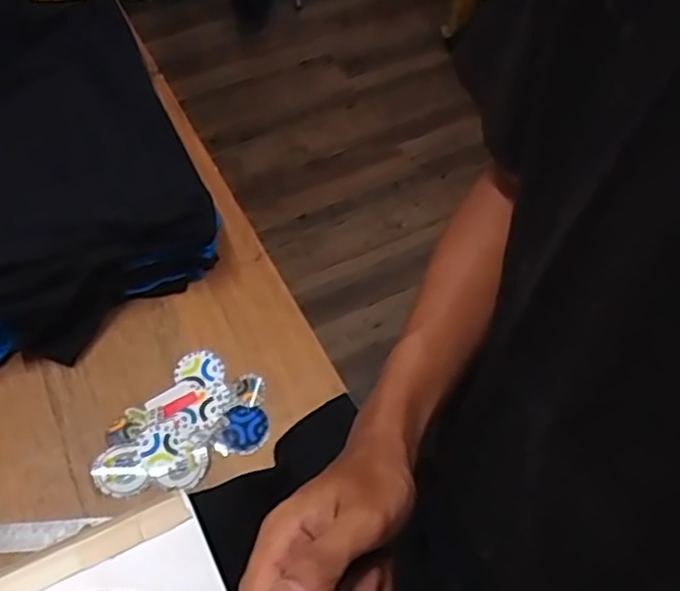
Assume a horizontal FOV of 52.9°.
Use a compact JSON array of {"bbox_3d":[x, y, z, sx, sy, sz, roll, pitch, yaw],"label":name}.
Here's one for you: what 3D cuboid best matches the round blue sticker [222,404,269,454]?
[{"bbox_3d":[-0.104,0.147,0.757,0.050,0.005,0.054,1,59,-1],"label":"round blue sticker"}]

